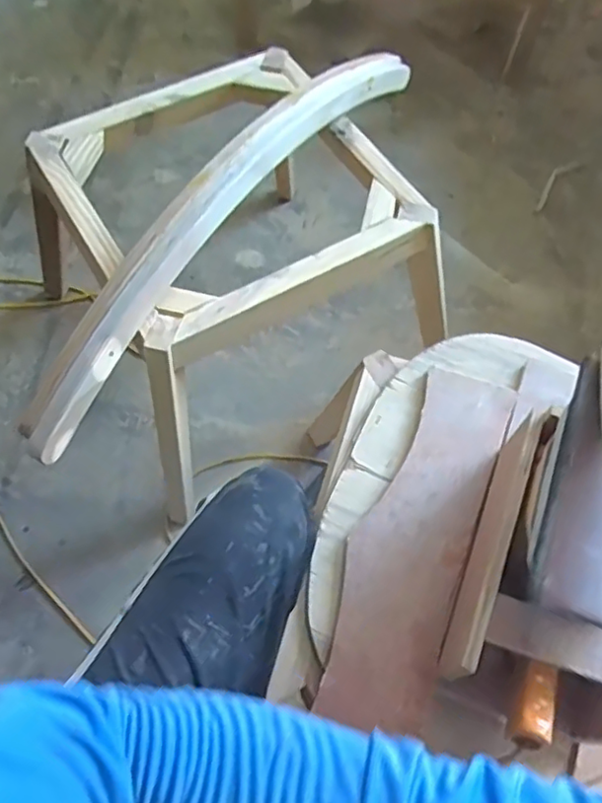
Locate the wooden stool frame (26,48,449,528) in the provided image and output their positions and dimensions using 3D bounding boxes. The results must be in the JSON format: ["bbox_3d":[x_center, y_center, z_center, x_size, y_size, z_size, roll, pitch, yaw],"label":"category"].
[{"bbox_3d":[-0.128,-0.238,1.065,0.516,0.329,0.573,-29,66,-15],"label":"wooden stool frame"}]

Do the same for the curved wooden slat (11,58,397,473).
[{"bbox_3d":[-0.083,-0.297,0.890,0.077,0.116,0.891,30,66,14],"label":"curved wooden slat"}]

